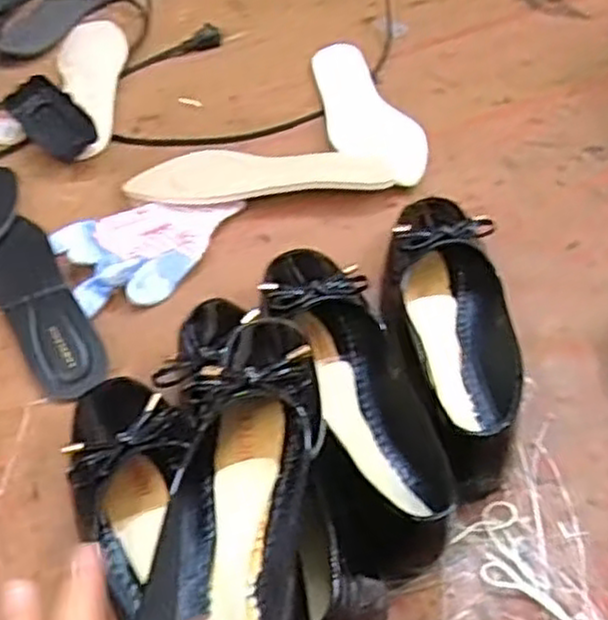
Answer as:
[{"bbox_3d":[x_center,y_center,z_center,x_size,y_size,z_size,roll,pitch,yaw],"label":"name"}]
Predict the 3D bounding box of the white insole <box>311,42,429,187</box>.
[{"bbox_3d":[0.054,-0.191,0.711,0.076,0.007,0.236,-18,49,-7],"label":"white insole"}]

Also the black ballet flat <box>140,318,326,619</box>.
[{"bbox_3d":[-0.035,0.098,0.380,0.083,0.054,0.247,0,49,2],"label":"black ballet flat"}]

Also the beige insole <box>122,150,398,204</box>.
[{"bbox_3d":[-0.038,-0.112,0.629,0.216,0.019,0.057,-4,51,-1],"label":"beige insole"}]

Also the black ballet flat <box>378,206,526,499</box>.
[{"bbox_3d":[0.105,0.001,0.522,0.073,0.052,0.259,-4,51,-1],"label":"black ballet flat"}]

